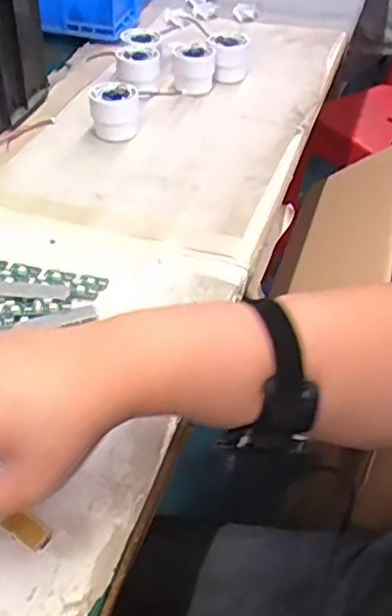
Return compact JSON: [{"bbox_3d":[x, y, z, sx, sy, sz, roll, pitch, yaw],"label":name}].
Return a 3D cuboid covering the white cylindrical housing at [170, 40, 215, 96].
[{"bbox_3d":[-0.003,-0.312,0.830,0.053,0.053,0.050,1,44,-1],"label":"white cylindrical housing"}]

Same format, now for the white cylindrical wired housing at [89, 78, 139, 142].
[{"bbox_3d":[-0.092,-0.225,0.726,0.056,0.045,0.054,-4,45,-5],"label":"white cylindrical wired housing"}]

